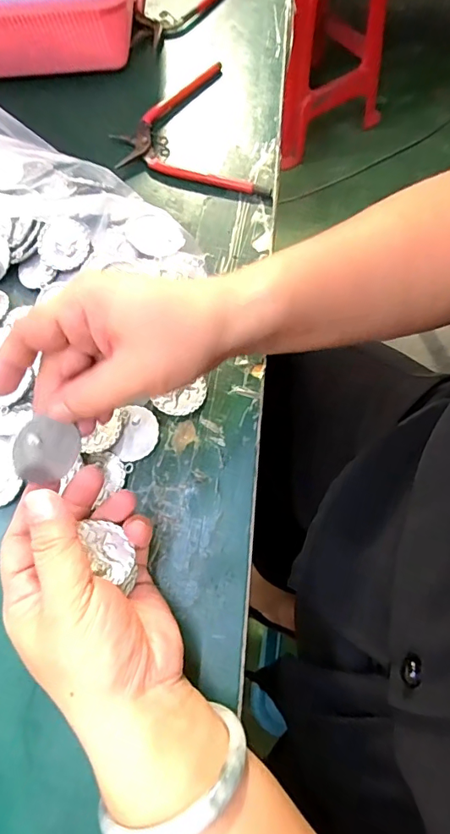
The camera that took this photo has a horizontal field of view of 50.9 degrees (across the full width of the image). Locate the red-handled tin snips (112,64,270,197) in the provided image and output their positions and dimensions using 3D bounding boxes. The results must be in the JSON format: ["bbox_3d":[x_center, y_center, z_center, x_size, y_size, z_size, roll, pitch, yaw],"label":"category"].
[{"bbox_3d":[-0.037,-0.238,0.404,0.110,0.010,0.156,-17,66,-4],"label":"red-handled tin snips"}]

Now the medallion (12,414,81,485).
[{"bbox_3d":[-0.093,0.018,0.248,0.004,0.034,0.032,4,78,45],"label":"medallion"}]

